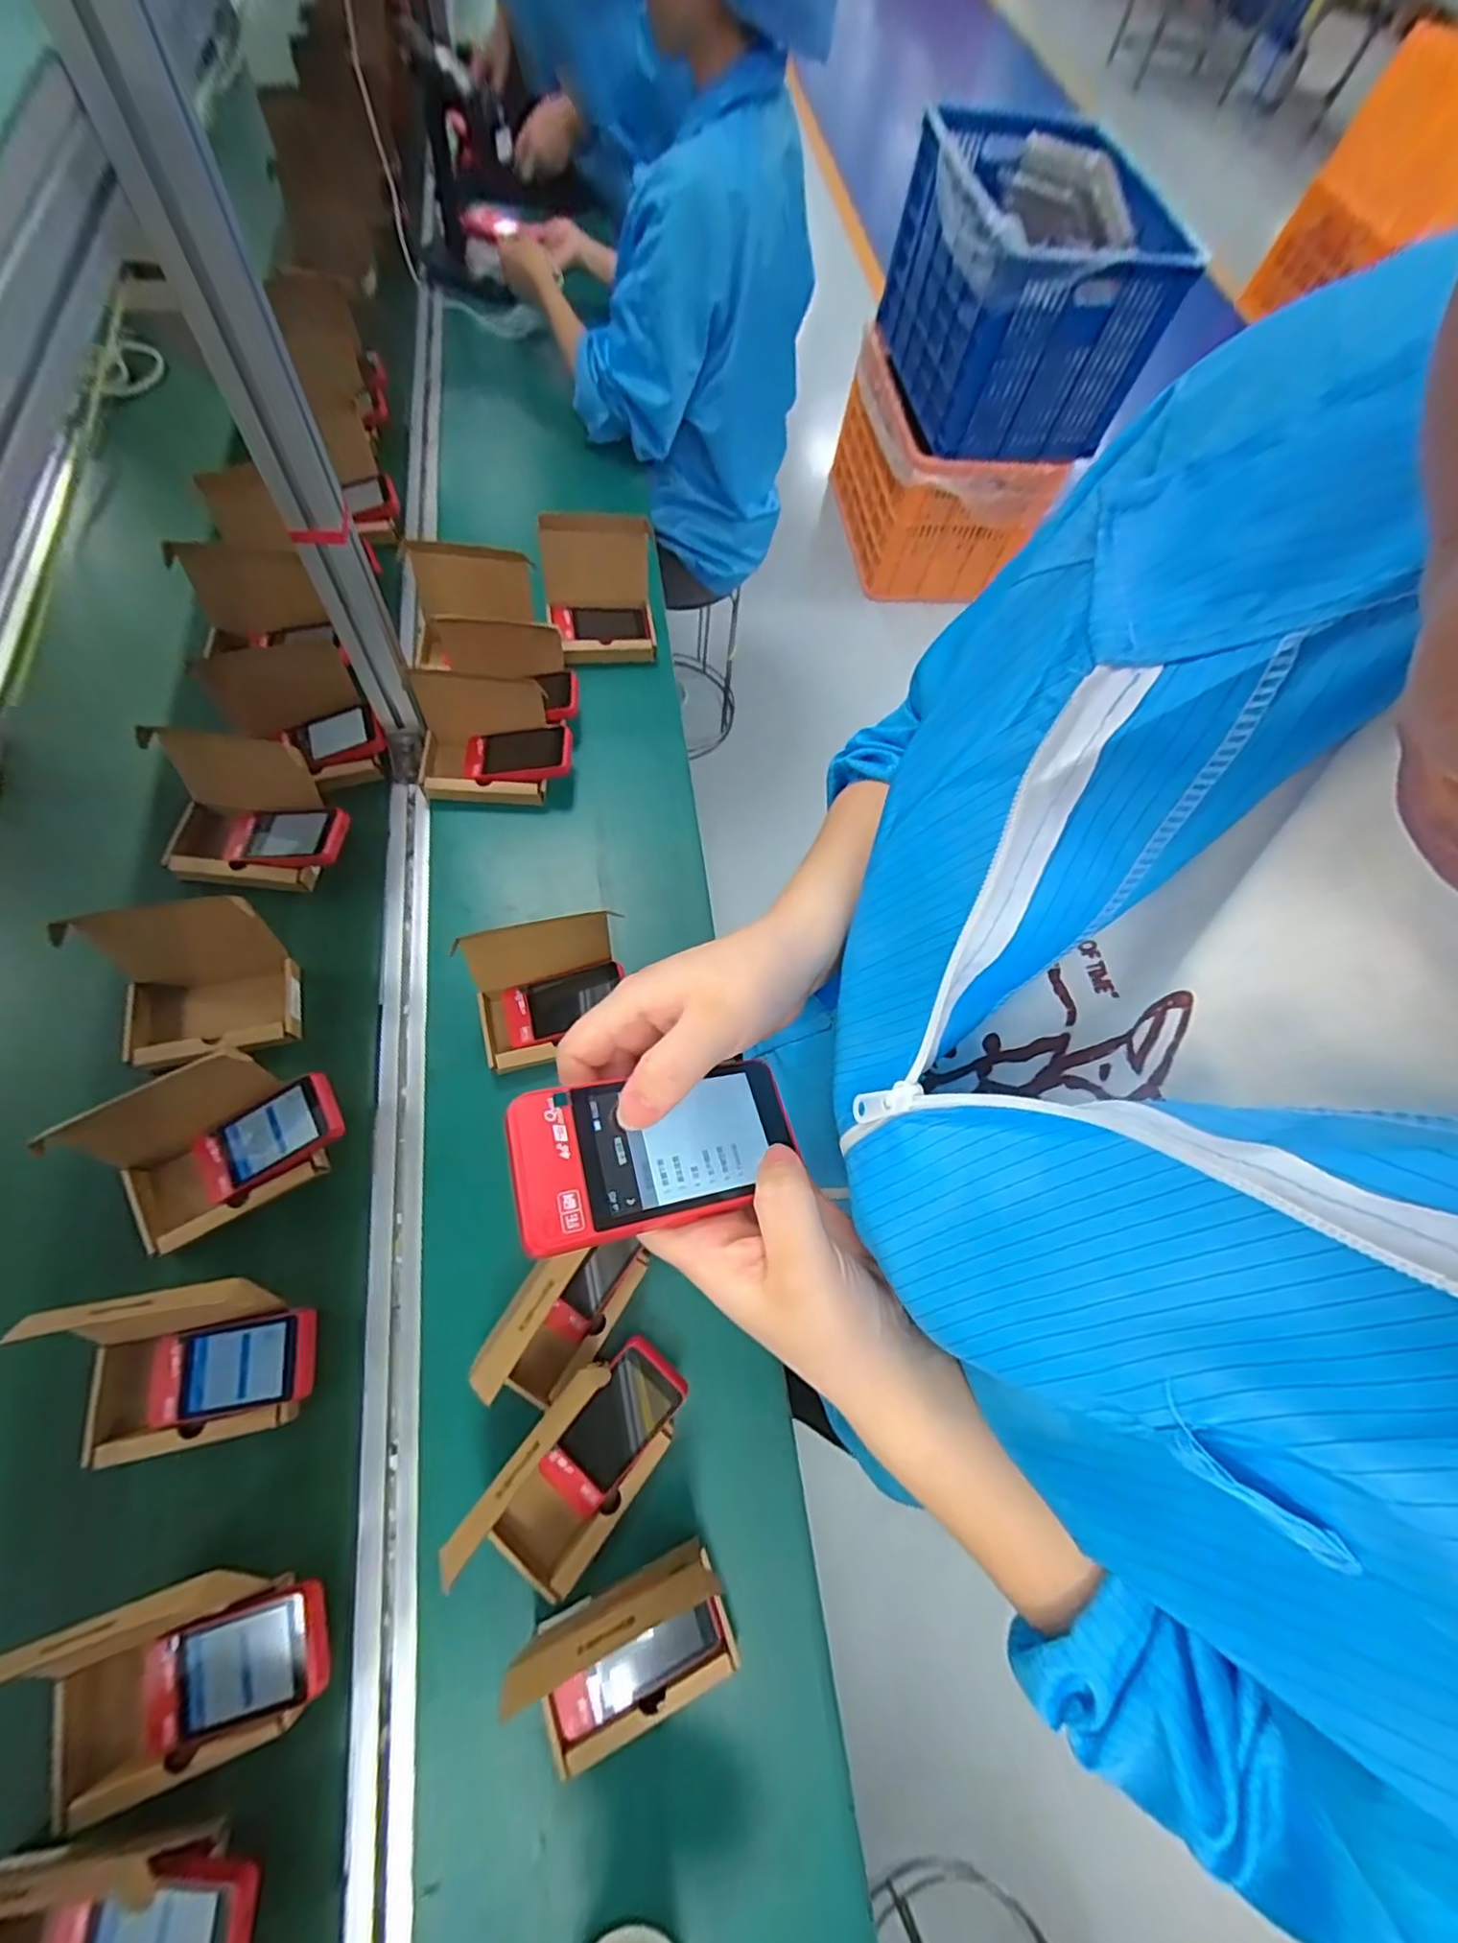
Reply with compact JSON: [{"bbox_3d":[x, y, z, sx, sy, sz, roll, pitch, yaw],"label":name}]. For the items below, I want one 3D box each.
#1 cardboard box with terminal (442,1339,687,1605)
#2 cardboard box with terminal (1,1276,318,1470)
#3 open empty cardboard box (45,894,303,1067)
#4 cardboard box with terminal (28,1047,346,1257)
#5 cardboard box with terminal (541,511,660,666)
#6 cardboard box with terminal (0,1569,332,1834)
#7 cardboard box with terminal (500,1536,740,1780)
[{"bbox_3d":[-0.109,0.373,0.494,0.092,0.136,0.166,36,66,14],"label":"cardboard box with terminal"},{"bbox_3d":[-0.415,0.300,0.493,0.169,0.107,0.103,-8,63,-8],"label":"cardboard box with terminal"},{"bbox_3d":[-0.513,0.012,0.615,0.166,0.114,0.106,-7,63,-8],"label":"open empty cardboard box"},{"bbox_3d":[-0.441,0.145,0.562,0.187,0.106,0.109,-26,67,-16],"label":"cardboard box with terminal"},{"bbox_3d":[-0.166,-0.485,0.845,0.138,0.113,0.138,-7,63,-7],"label":"cardboard box with terminal"},{"bbox_3d":[-0.373,0.472,0.433,0.183,0.119,0.112,-15,64,-12],"label":"cardboard box with terminal"},{"bbox_3d":[-0.065,0.477,0.453,0.137,0.136,0.091,-18,65,-13],"label":"cardboard box with terminal"}]

